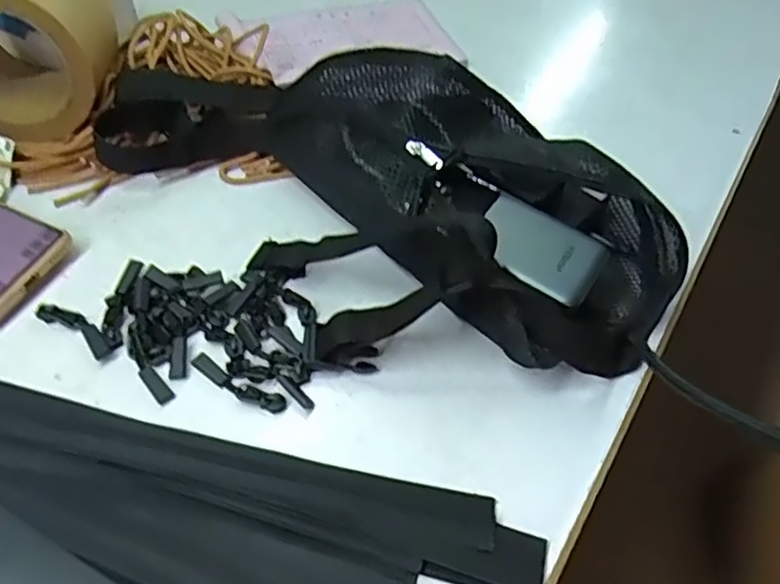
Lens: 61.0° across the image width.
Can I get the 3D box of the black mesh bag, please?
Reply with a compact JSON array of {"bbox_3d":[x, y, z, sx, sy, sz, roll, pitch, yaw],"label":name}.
[{"bbox_3d":[0.005,-0.080,0.430,0.366,0.068,0.222,33,56,19],"label":"black mesh bag"}]

